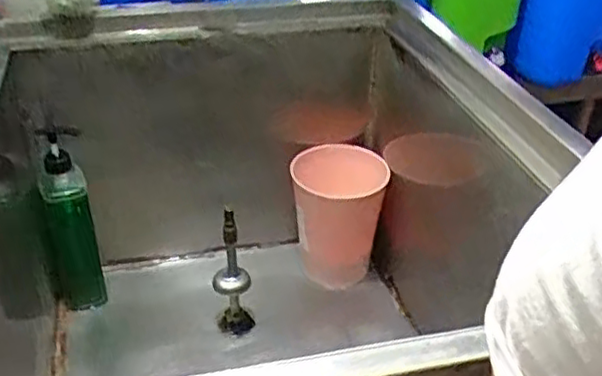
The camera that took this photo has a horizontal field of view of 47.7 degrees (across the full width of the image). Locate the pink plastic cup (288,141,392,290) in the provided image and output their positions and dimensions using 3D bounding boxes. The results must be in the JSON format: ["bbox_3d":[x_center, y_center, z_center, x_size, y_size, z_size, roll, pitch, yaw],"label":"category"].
[{"bbox_3d":[0.055,0.044,1.070,0.138,0.188,0.130,1,32,-1],"label":"pink plastic cup"}]

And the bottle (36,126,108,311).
[{"bbox_3d":[-0.328,0.054,0.981,0.071,0.276,0.060,-7,33,-13],"label":"bottle"}]

